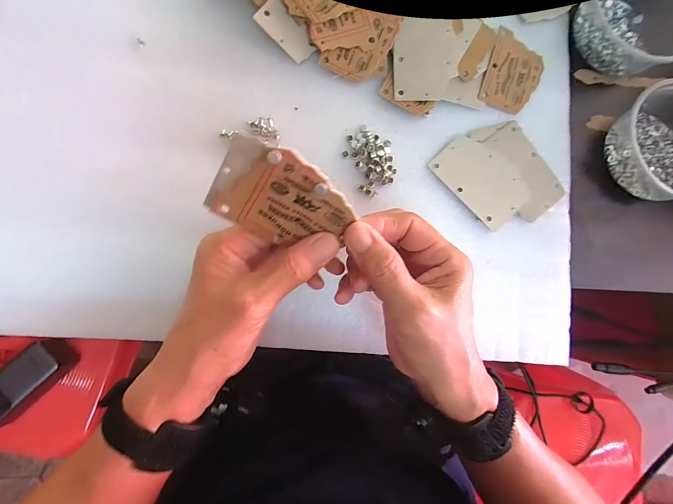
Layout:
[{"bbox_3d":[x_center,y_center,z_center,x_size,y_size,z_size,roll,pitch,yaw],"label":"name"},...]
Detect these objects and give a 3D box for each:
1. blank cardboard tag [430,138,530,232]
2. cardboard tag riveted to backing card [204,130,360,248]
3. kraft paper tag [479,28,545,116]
[{"bbox_3d":[0.133,-0.067,0.285,0.058,0.006,0.084,-41,89,-6],"label":"blank cardboard tag"},{"bbox_3d":[-0.029,-0.029,0.181,0.077,0.004,0.052,26,118,-18],"label":"cardboard tag riveted to backing card"},{"bbox_3d":[0.169,-0.171,0.302,0.052,0.004,0.075,22,85,-8],"label":"kraft paper tag"}]

